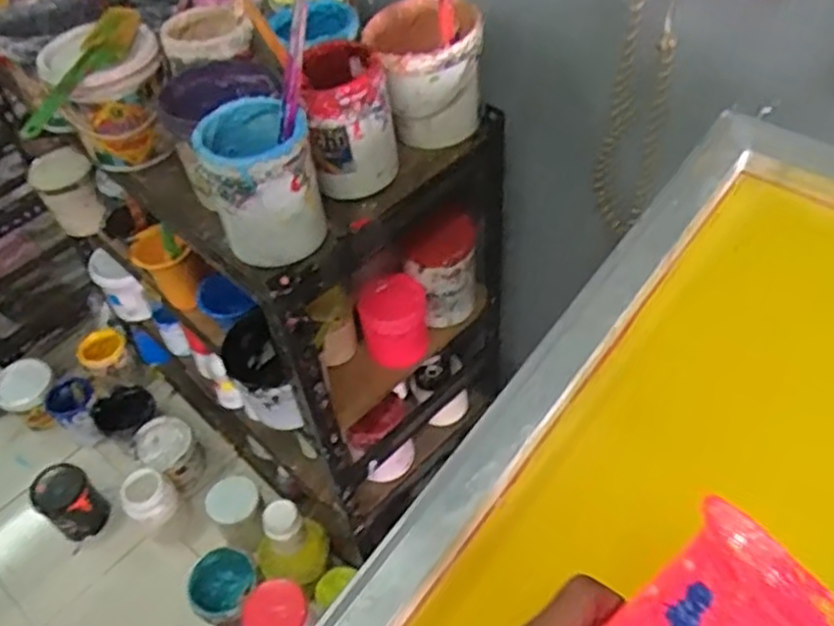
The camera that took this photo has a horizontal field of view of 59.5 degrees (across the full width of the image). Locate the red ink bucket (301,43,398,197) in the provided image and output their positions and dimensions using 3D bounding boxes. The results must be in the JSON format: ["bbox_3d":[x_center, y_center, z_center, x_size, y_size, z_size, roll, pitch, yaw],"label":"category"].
[{"bbox_3d":[-0.068,-0.198,0.755,0.084,0.140,0.090,-3,49,3],"label":"red ink bucket"}]

